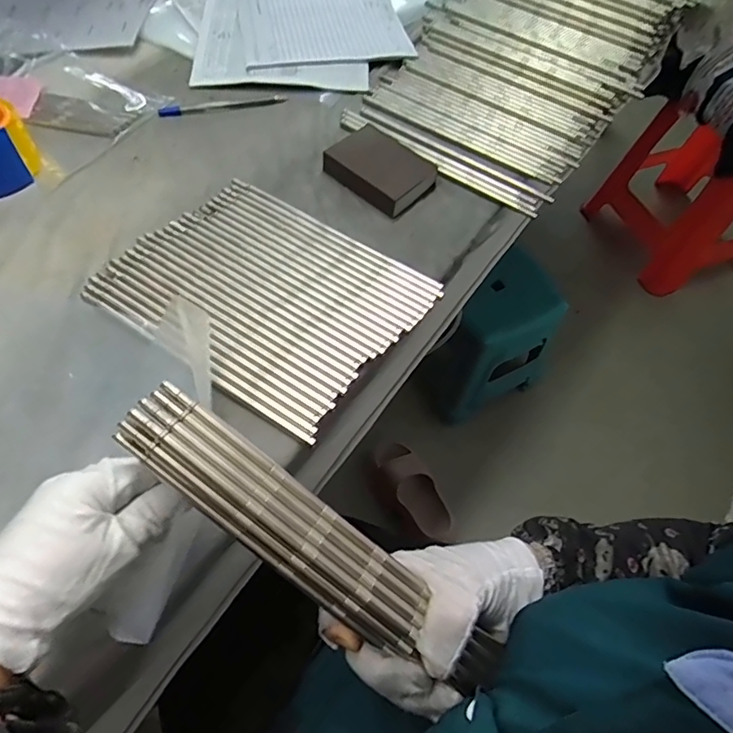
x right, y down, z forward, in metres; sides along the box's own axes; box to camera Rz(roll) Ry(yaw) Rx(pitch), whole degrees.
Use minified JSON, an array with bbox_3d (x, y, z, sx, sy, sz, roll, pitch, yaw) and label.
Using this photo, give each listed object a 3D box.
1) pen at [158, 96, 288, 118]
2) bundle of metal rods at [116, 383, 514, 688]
[{"bbox_3d":[-0.163,-0.297,0.563,0.138,0.007,0.017,-15,62,-12],"label":"pen"},{"bbox_3d":[-0.026,0.091,0.256,0.223,0.015,0.038,39,64,-4],"label":"bundle of metal rods"}]

